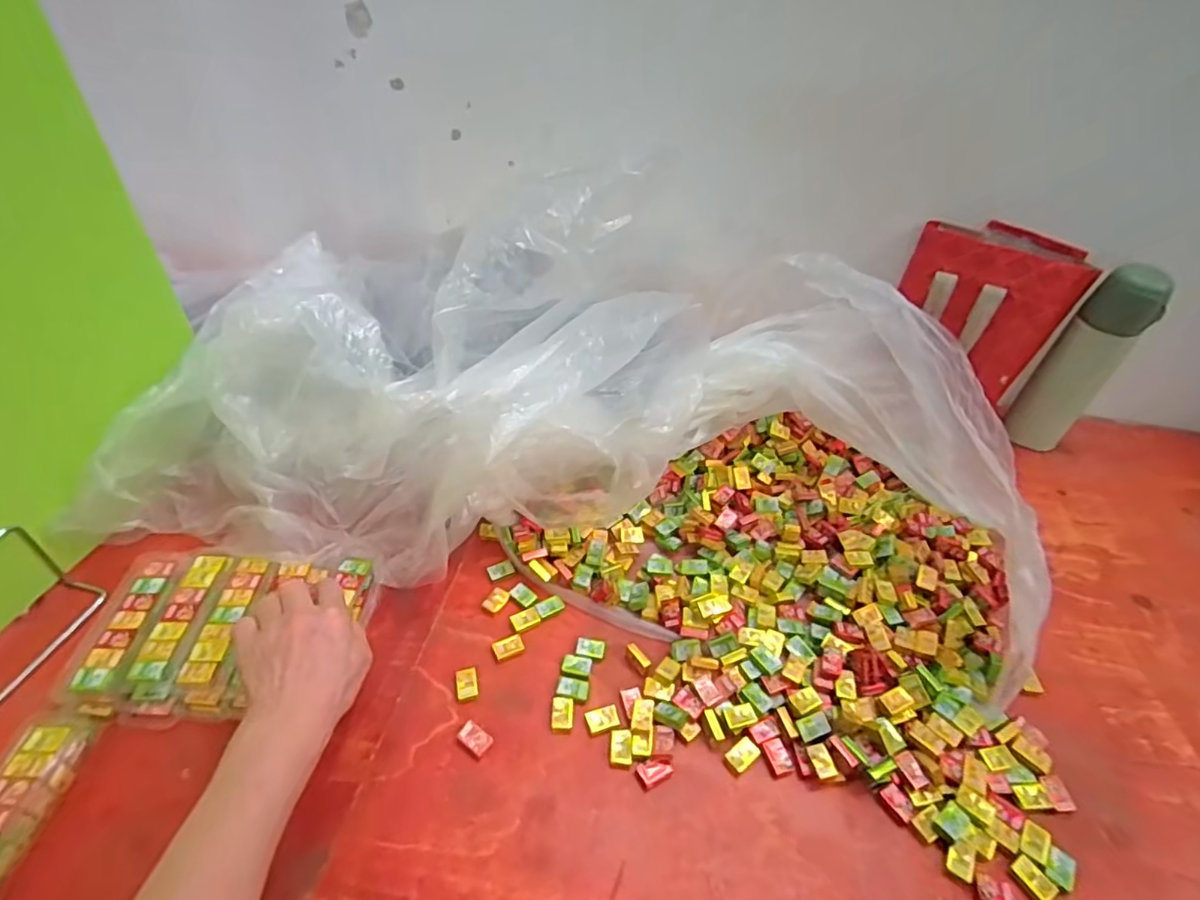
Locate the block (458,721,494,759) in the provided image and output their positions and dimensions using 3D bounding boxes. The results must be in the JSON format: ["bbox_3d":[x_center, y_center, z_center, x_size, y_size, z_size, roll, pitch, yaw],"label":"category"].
[{"bbox_3d":[-0.099,0.230,0.464,0.026,0.011,0.017,28,48,24],"label":"block"}]

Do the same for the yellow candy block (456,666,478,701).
[{"bbox_3d":[-0.113,0.199,0.495,0.017,0.010,0.024,-6,43,-11],"label":"yellow candy block"}]

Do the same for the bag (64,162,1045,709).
[{"bbox_3d":[-0.010,-0.095,0.638,0.807,0.254,0.489,7,43,4],"label":"bag"}]

